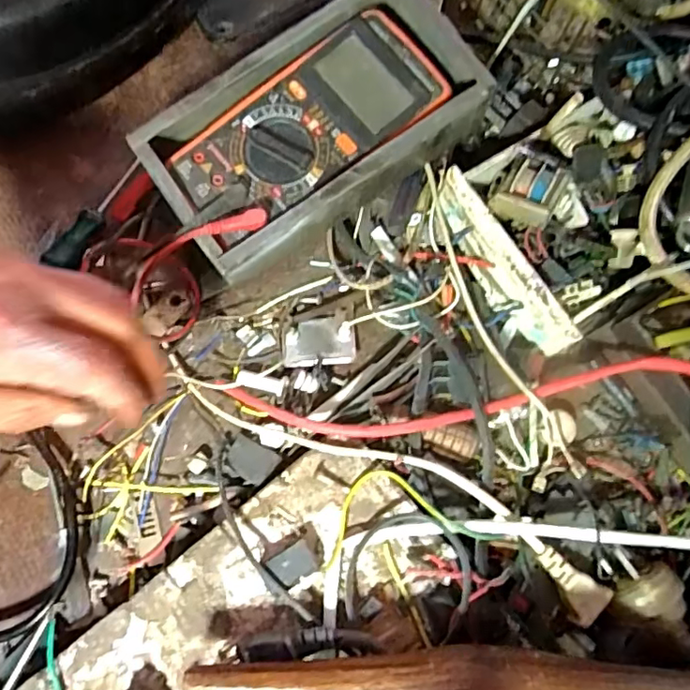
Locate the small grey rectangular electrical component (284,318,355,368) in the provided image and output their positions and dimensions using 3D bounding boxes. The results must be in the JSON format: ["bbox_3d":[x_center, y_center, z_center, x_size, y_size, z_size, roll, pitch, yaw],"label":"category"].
[{"bbox_3d":[-0.018,-0.002,0.371,0.044,0.010,0.033,-8,75,-4],"label":"small grey rectangular electrical component"}]

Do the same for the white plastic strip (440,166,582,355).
[{"bbox_3d":[0.099,-0.050,0.359,0.022,0.034,0.127,-31,78,-9],"label":"white plastic strip"}]

